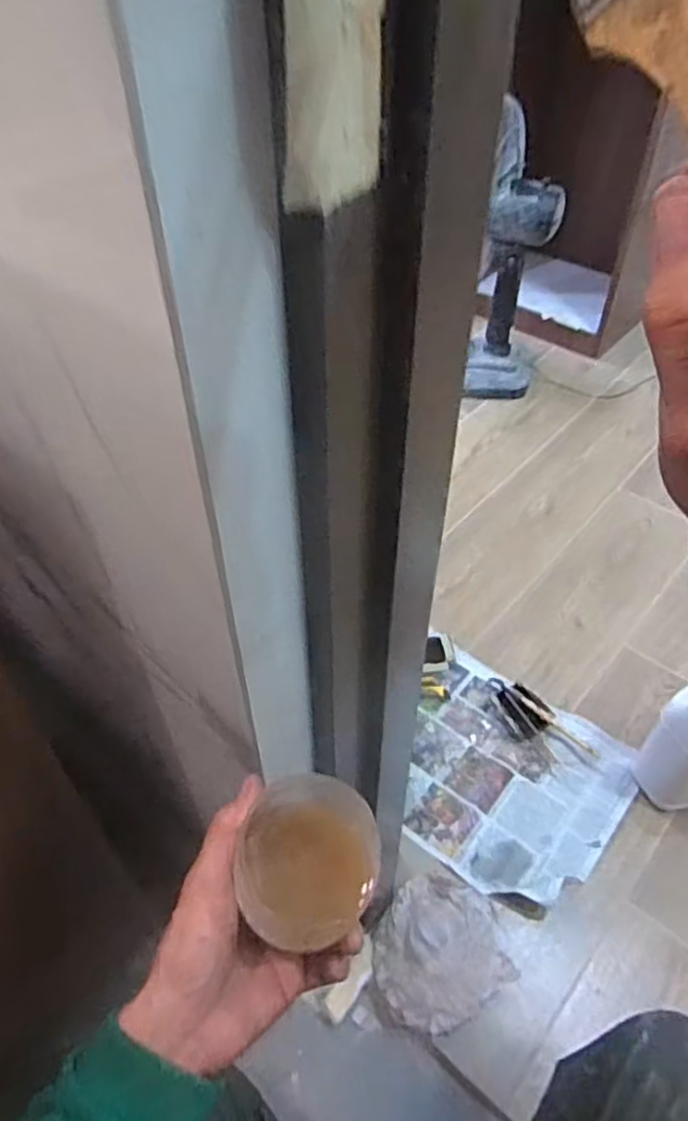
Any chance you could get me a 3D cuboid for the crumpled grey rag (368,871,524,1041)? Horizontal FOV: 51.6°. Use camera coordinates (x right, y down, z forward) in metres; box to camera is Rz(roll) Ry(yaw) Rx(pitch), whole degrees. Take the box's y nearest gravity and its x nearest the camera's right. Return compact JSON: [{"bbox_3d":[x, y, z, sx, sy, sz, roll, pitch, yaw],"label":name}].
[{"bbox_3d":[0.126,0.519,0.952,0.182,0.029,0.164,-26,52,-22],"label":"crumpled grey rag"}]

